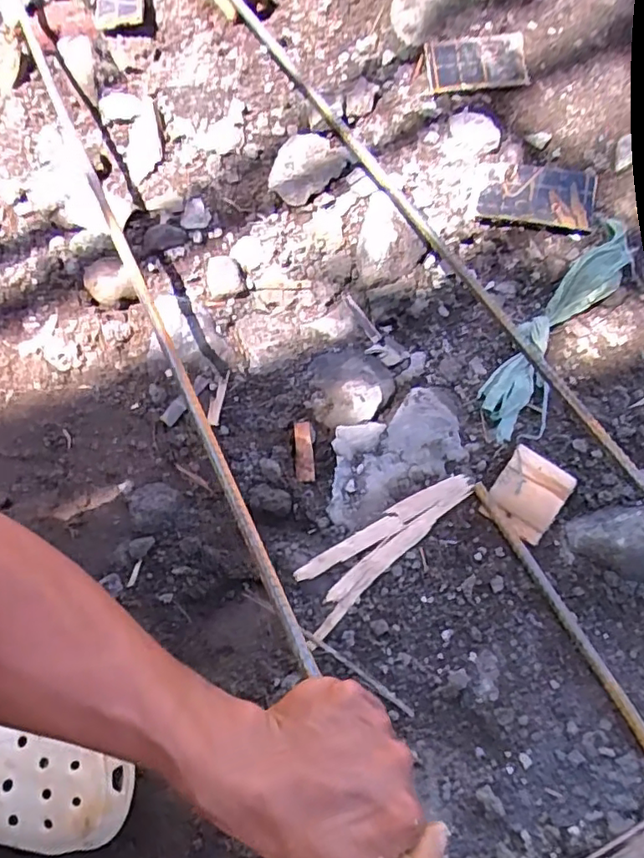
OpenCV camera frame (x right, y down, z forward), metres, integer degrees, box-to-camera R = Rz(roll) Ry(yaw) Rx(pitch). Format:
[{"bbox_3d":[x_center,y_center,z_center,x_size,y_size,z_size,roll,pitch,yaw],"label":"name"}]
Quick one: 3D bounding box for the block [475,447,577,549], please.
[{"bbox_3d":[0.179,0.056,0.512,0.056,0.015,0.071,34,70,14],"label":"block"}]

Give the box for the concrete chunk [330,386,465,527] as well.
[{"bbox_3d":[0.061,0.023,0.530,0.138,0.017,0.078,-28,69,-13],"label":"concrete chunk"}]

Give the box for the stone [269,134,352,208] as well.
[{"bbox_3d":[-0.020,-0.279,0.634,0.081,0.023,0.065,-38,72,-16],"label":"stone"}]

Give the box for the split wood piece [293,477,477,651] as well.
[{"bbox_3d":[0.048,0.094,0.500,0.187,0.006,0.049,-40,72,-17],"label":"split wood piece"}]

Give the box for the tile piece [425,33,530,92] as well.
[{"bbox_3d":[0.168,-0.401,0.648,0.107,0.011,0.061,-5,83,4],"label":"tile piece"}]

